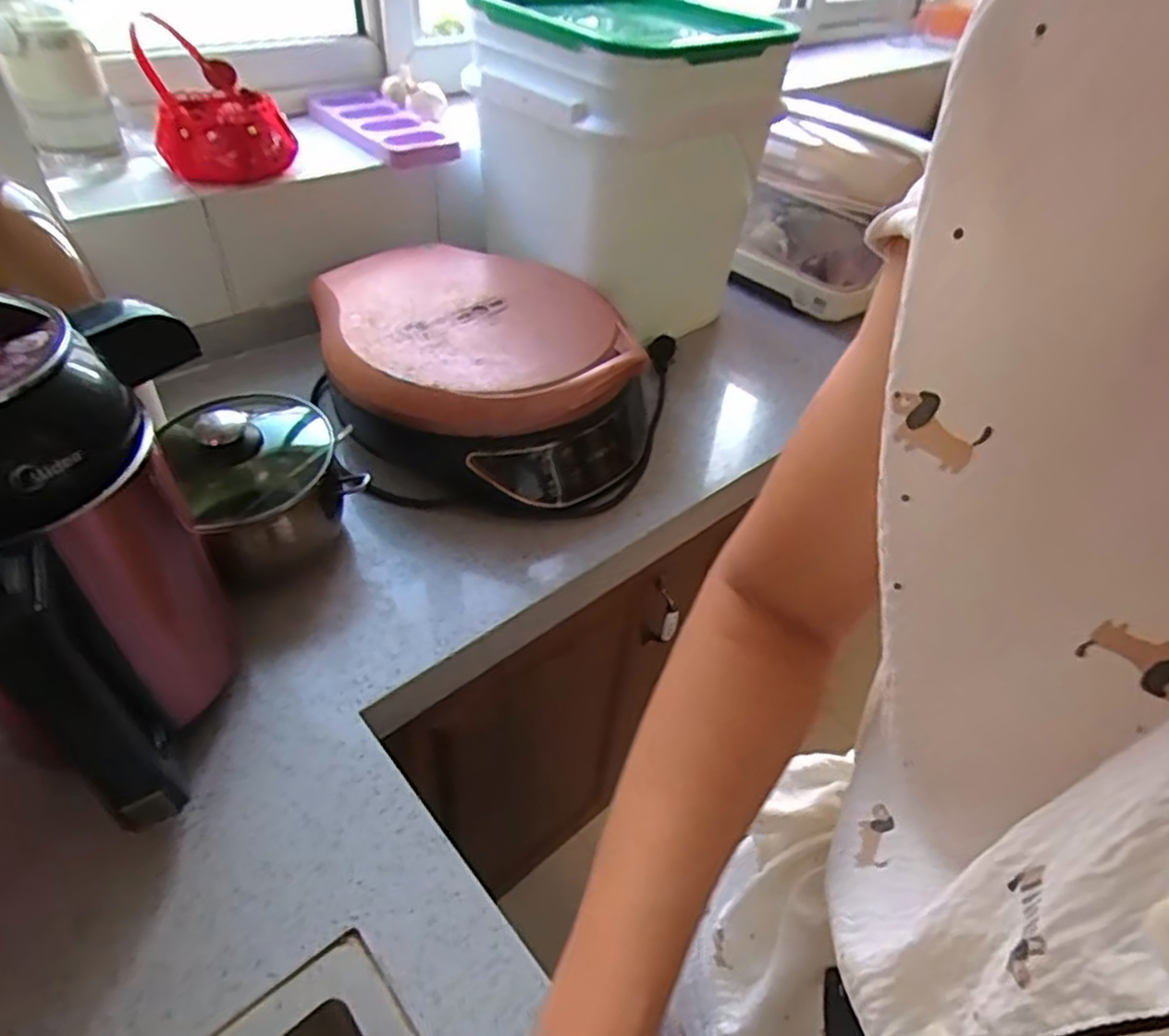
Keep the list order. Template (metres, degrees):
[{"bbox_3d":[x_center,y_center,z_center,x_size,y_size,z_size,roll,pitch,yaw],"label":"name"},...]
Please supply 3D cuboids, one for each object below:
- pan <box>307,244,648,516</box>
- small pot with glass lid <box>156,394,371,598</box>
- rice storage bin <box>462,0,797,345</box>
[{"bbox_3d":[-0.123,-0.173,0.813,0.307,0.144,0.378,-11,46,-17],"label":"pan"},{"bbox_3d":[-0.287,-0.032,0.655,0.144,0.133,0.168,-20,49,-25],"label":"small pot with glass lid"},{"bbox_3d":[0.026,-0.448,0.933,0.281,0.333,0.304,-31,54,-32],"label":"rice storage bin"}]

